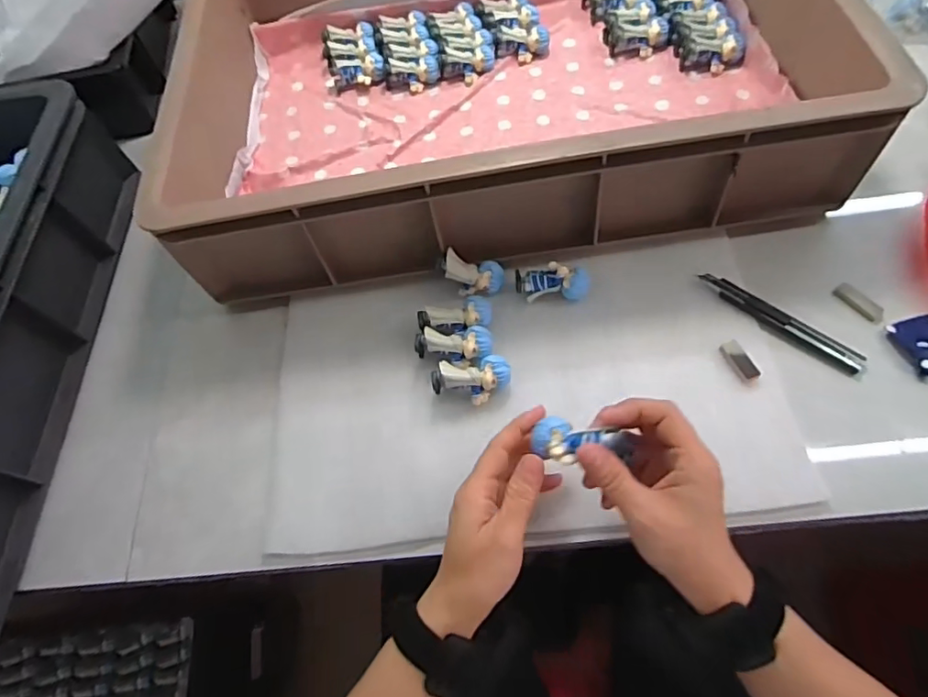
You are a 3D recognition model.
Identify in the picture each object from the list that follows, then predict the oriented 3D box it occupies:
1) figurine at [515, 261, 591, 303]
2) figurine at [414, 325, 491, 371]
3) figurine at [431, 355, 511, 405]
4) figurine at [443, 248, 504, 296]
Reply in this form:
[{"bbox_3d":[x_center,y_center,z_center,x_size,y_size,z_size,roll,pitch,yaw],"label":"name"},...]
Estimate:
[{"bbox_3d":[0.076,-0.058,0.471,0.063,0.029,0.028,2,70,18],"label":"figurine"},{"bbox_3d":[-0.008,0.000,0.457,0.063,0.024,0.033,-6,63,5],"label":"figurine"},{"bbox_3d":[0.006,0.027,0.444,0.062,0.030,0.033,-9,63,4],"label":"figurine"},{"bbox_3d":[0.007,-0.067,0.483,0.058,0.028,0.028,11,71,-12],"label":"figurine"}]

